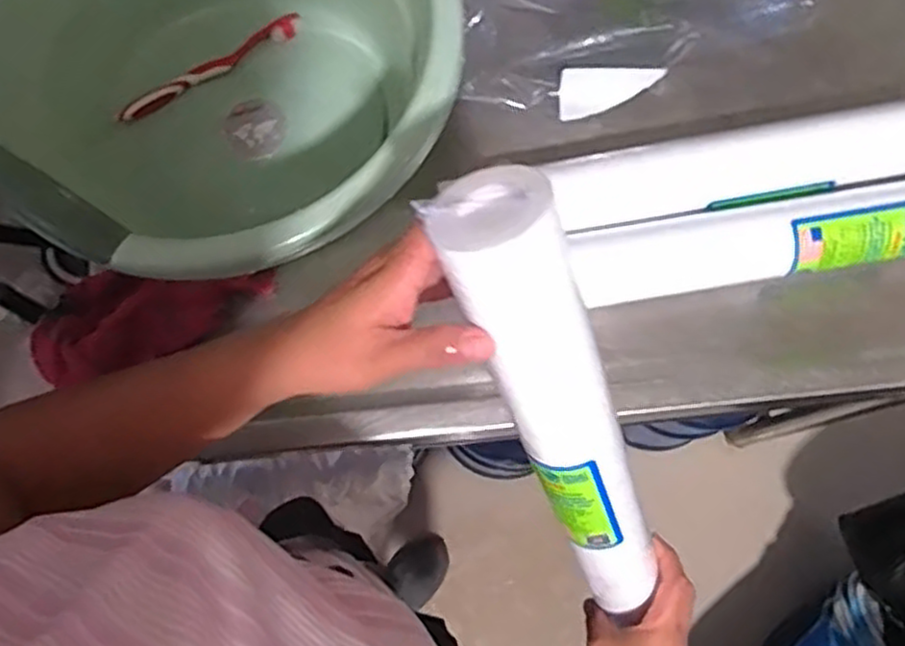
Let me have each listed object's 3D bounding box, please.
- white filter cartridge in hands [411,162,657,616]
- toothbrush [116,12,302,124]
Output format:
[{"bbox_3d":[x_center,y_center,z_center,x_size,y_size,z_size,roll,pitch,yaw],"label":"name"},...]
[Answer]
[{"bbox_3d":[0.073,0.072,0.453,0.064,0.375,0.049,-34,43,-9],"label":"white filter cartridge in hands"},{"bbox_3d":[-0.218,-0.229,0.670,0.181,0.019,0.024,-29,77,-8],"label":"toothbrush"}]

